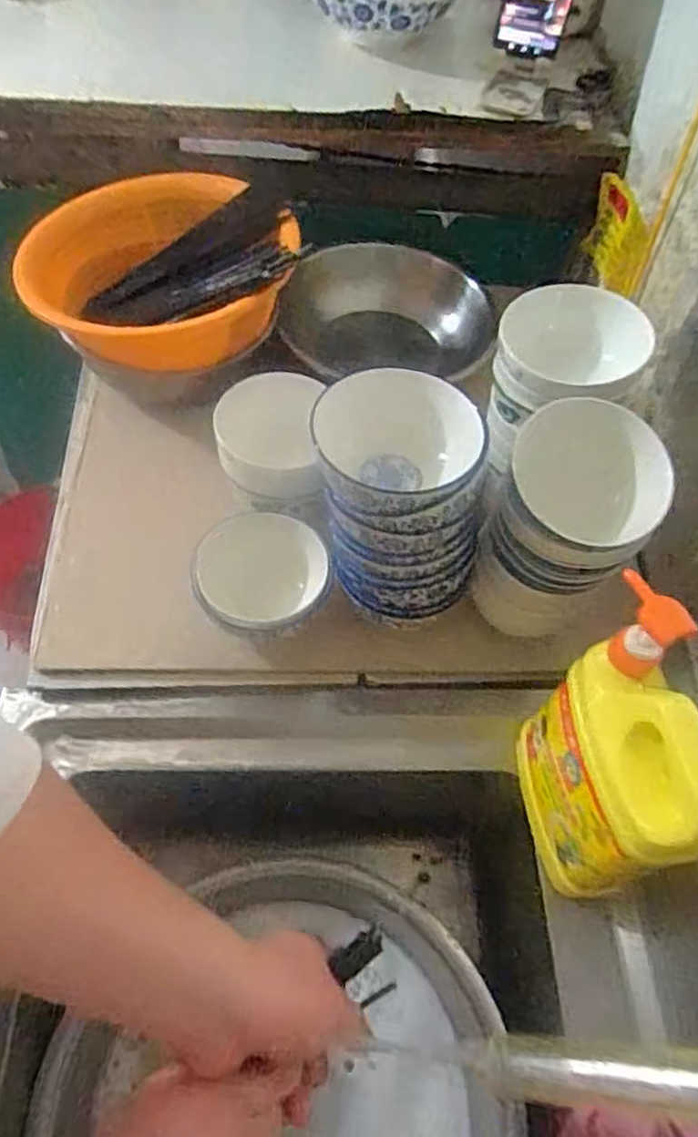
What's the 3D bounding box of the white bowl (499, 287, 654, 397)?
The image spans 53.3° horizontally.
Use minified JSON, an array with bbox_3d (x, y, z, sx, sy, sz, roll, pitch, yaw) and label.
[{"bbox_3d":[0.182,-0.185,0.596,0.124,0.054,0.119,2,56,-3],"label":"white bowl"}]

